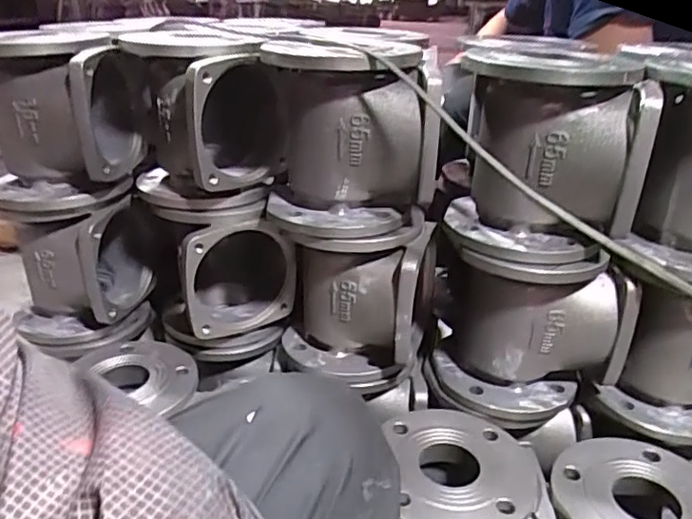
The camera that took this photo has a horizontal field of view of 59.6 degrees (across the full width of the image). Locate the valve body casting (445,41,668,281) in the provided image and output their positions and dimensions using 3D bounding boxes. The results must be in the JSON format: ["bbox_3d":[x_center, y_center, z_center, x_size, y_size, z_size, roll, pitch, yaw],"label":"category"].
[{"bbox_3d":[0.196,-0.112,0.637,0.168,0.206,0.176,1,25,0],"label":"valve body casting"}]

